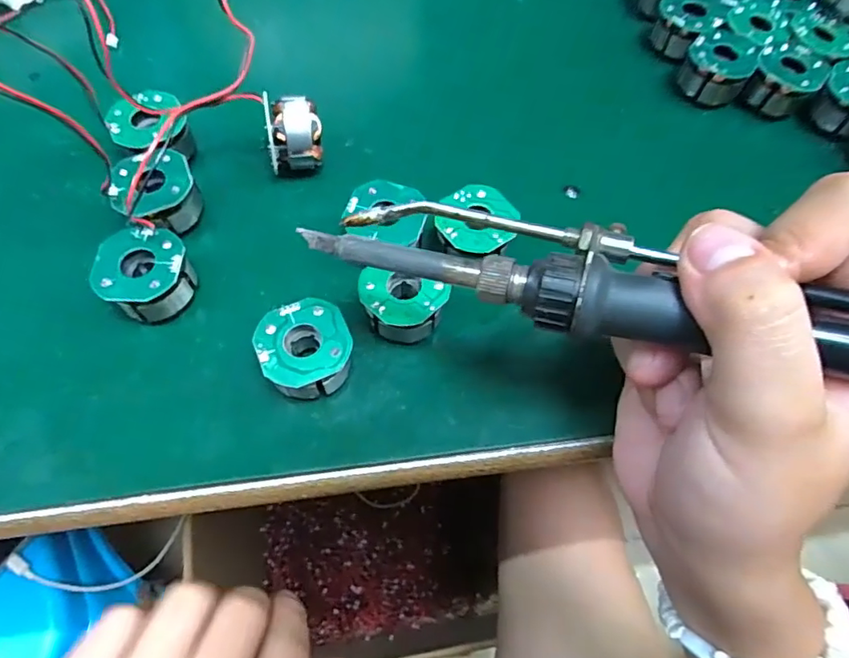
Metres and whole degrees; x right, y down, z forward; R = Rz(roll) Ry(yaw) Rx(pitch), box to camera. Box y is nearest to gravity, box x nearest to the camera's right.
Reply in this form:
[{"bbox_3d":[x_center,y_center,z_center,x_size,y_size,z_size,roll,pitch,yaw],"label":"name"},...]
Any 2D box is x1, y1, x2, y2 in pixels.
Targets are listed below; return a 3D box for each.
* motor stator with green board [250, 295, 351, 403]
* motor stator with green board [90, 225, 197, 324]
[{"bbox_3d":[-0.041,0.007,0.186,0.030,0.018,0.030,1,64,-1],"label":"motor stator with green board"},{"bbox_3d":[-0.102,-0.020,0.200,0.031,0.021,0.031,1,64,-1],"label":"motor stator with green board"}]

